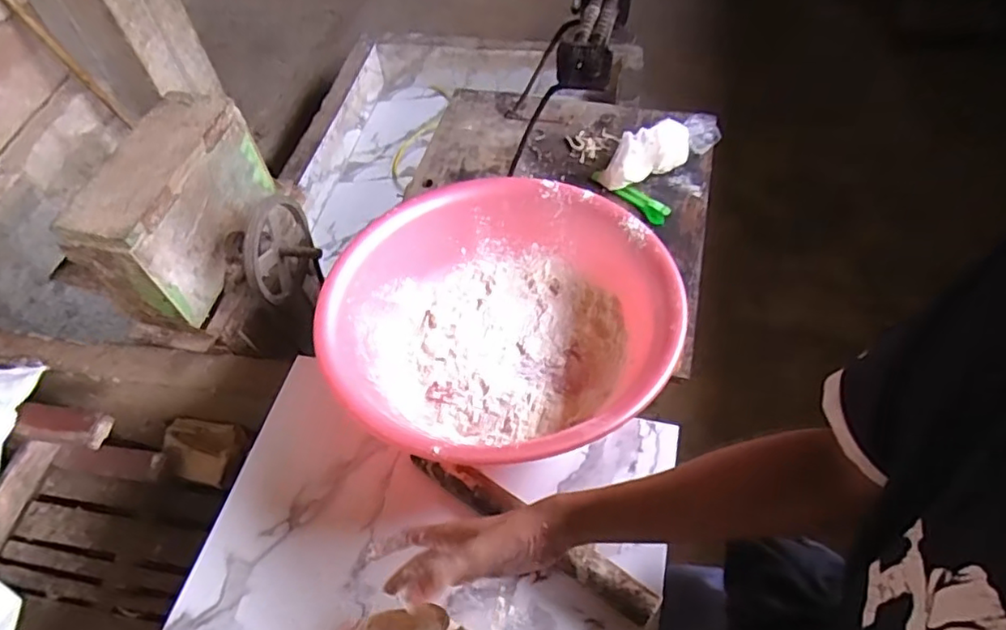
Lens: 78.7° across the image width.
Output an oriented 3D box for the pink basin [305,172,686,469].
[{"bbox_3d":[-0.001,0.005,0.760,0.397,0.177,0.391,-4,54,6],"label":"pink basin"}]

